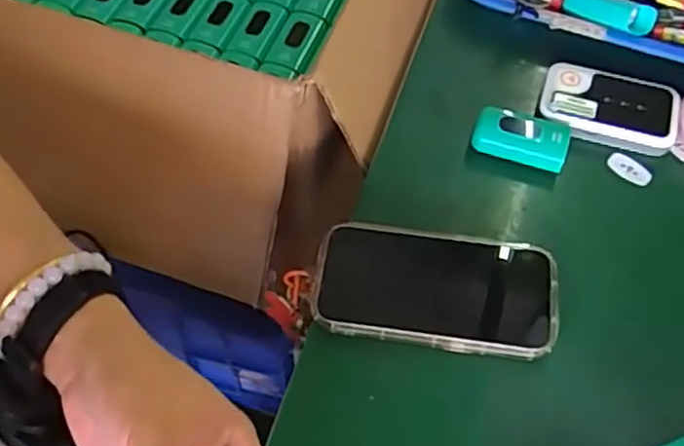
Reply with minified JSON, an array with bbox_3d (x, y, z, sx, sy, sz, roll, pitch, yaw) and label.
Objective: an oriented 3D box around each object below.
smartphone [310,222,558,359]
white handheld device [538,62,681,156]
[{"bbox_3d":[0.059,0.041,0.430,0.149,0.014,0.076,10,62,3],"label":"smartphone"},{"bbox_3d":[0.198,-0.085,0.504,0.096,0.024,0.059,16,62,7],"label":"white handheld device"}]

